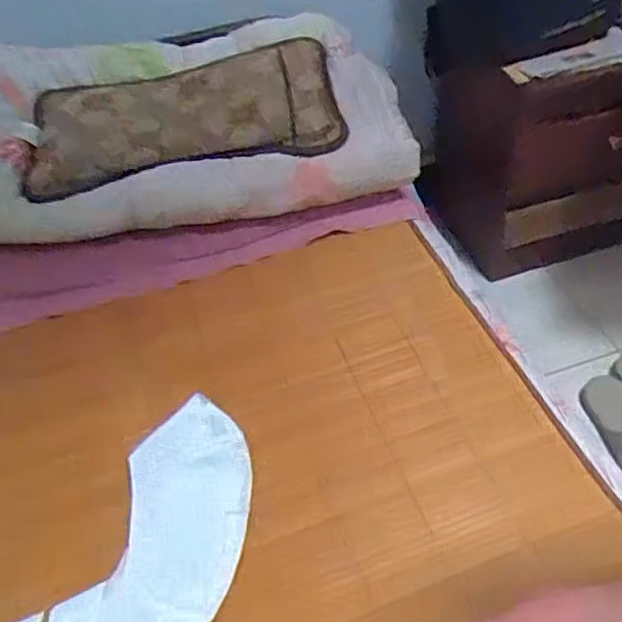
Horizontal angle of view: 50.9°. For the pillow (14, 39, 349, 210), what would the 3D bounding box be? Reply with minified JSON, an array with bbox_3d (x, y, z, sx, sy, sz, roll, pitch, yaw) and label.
[{"bbox_3d":[-0.195,-0.310,1.004,0.460,0.101,0.272,-8,44,-3],"label":"pillow"}]

